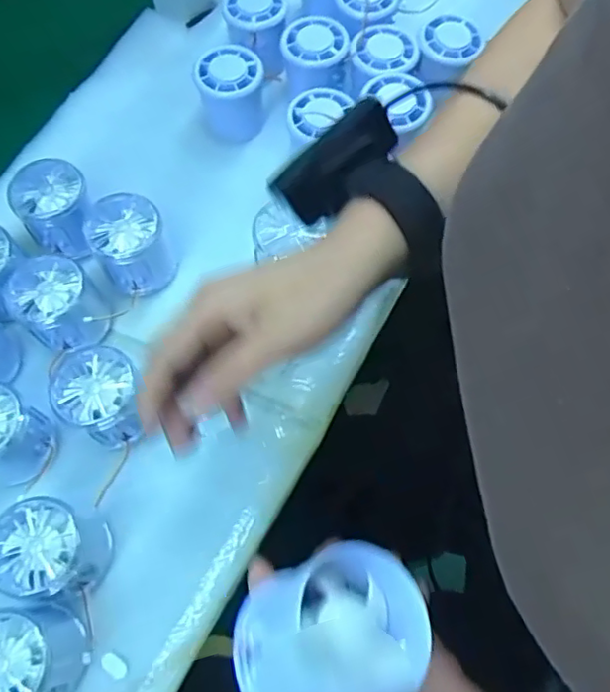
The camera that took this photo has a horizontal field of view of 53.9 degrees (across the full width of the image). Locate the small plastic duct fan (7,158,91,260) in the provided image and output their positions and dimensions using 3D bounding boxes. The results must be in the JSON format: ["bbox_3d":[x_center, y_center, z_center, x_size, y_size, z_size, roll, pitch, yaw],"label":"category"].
[{"bbox_3d":[-0.187,-0.102,0.452,0.053,0.042,0.062,-24,69,-9],"label":"small plastic duct fan"}]

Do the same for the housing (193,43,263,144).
[{"bbox_3d":[-0.062,-0.211,0.503,0.052,0.056,0.055,0,67,0],"label":"housing"}]

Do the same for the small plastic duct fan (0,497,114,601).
[{"bbox_3d":[-0.154,0.124,0.366,0.055,0.053,0.053,0,67,0],"label":"small plastic duct fan"}]

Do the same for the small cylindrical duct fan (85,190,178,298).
[{"bbox_3d":[-0.129,-0.074,0.452,0.051,0.058,0.055,-24,69,-9],"label":"small cylindrical duct fan"}]

